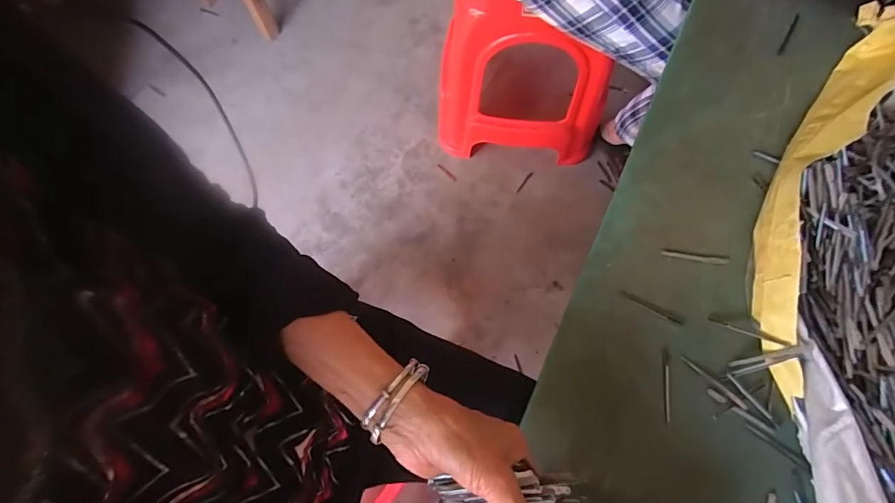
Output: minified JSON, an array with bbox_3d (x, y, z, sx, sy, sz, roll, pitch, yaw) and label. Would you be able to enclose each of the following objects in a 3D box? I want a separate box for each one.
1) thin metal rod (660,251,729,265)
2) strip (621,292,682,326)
[{"bbox_3d":[0.253,0.006,0.459,0.065,0.004,0.007,8,74,4],"label":"thin metal rod"},{"bbox_3d":[0.204,0.056,0.448,0.062,0.004,0.007,29,76,12],"label":"strip"}]

